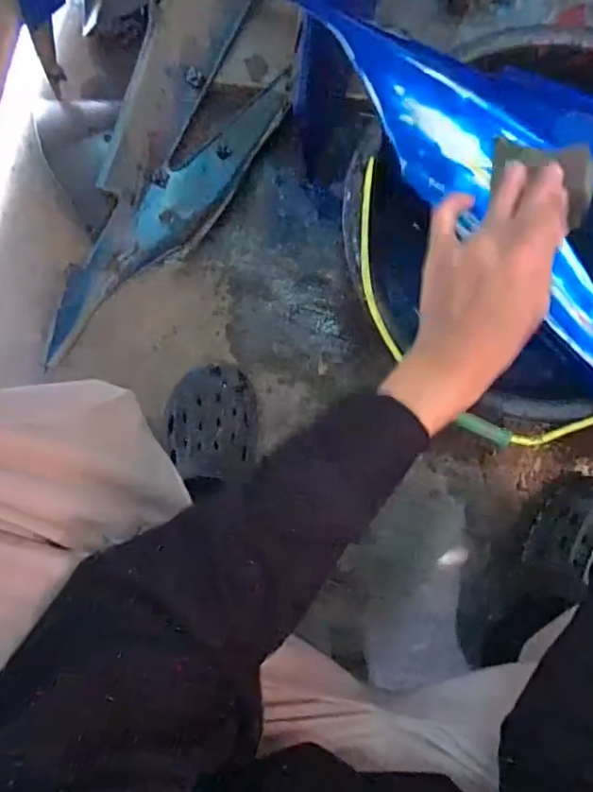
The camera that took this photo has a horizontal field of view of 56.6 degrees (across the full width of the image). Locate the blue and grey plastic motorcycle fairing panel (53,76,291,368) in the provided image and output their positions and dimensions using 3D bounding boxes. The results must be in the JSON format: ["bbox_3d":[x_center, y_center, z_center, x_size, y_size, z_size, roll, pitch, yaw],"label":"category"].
[{"bbox_3d":[-0.183,-0.238,0.729,0.464,0.035,0.097,-44,85,1],"label":"blue and grey plastic motorcycle fairing panel"}]

